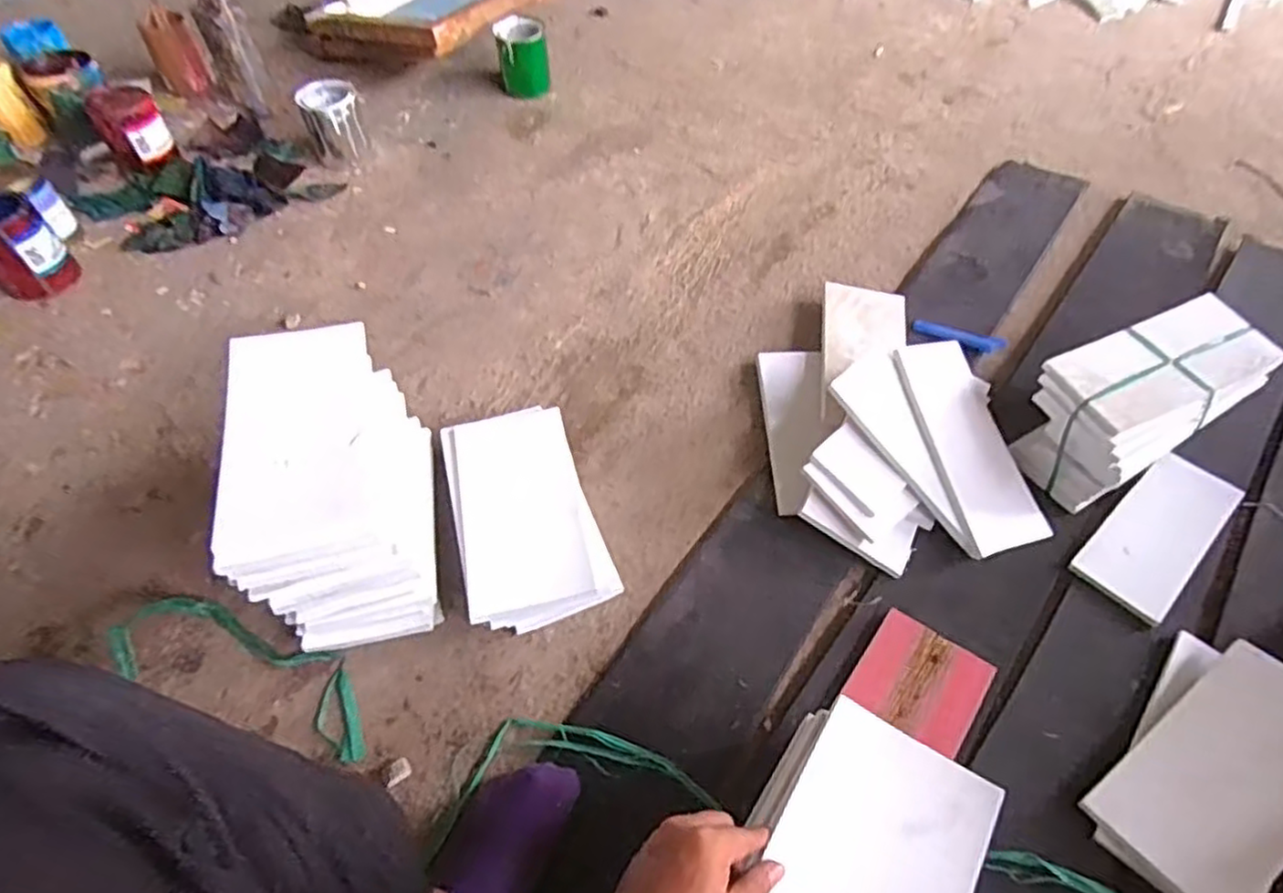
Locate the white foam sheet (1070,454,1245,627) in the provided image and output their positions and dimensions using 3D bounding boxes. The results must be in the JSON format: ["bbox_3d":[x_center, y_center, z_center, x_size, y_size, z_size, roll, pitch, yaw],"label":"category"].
[{"bbox_3d":[0.650,0.109,0.881,0.236,0.014,0.106,-41,66,-17],"label":"white foam sheet"}]

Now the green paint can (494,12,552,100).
[{"bbox_3d":[-0.252,-0.827,1.521,0.108,0.146,0.103,-11,57,-5],"label":"green paint can"}]

